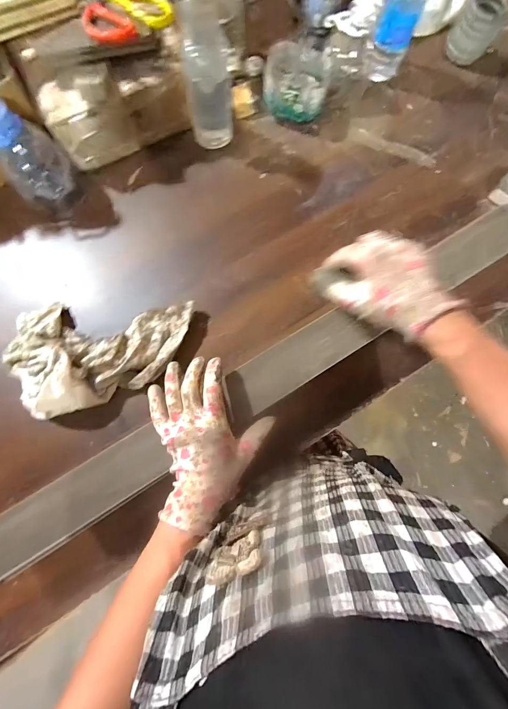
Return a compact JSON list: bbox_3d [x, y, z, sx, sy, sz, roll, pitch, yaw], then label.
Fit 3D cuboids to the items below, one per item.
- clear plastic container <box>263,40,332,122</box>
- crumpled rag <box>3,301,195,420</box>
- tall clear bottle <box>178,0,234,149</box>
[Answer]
[{"bbox_3d":[0.071,-0.455,0.518,0.107,0.061,0.091,8,82,-1],"label":"clear plastic container"},{"bbox_3d":[-0.221,0.000,0.436,0.256,0.077,0.160,-2,82,-2],"label":"crumpled rag"},{"bbox_3d":[-0.065,-0.399,0.429,0.063,0.203,0.054,7,82,-1],"label":"tall clear bottle"}]

